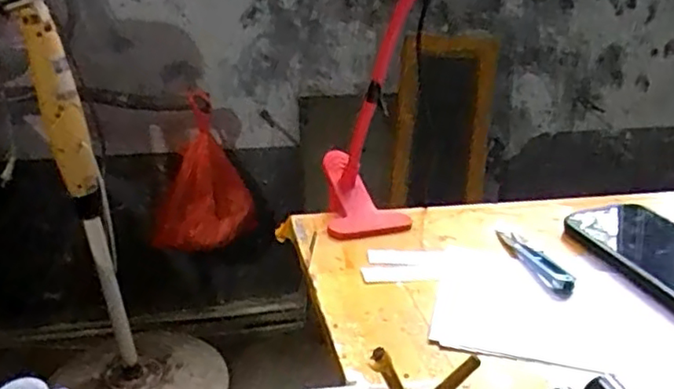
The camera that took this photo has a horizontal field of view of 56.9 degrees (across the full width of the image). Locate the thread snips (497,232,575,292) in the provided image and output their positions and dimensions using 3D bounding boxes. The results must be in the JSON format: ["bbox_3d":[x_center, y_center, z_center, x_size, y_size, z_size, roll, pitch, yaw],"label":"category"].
[{"bbox_3d":[0.149,0.049,0.485,0.017,0.011,0.094,-6,24,-16],"label":"thread snips"}]

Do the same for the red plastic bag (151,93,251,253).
[{"bbox_3d":[-0.326,-0.029,1.485,0.237,0.355,0.111,-6,23,-17],"label":"red plastic bag"}]

